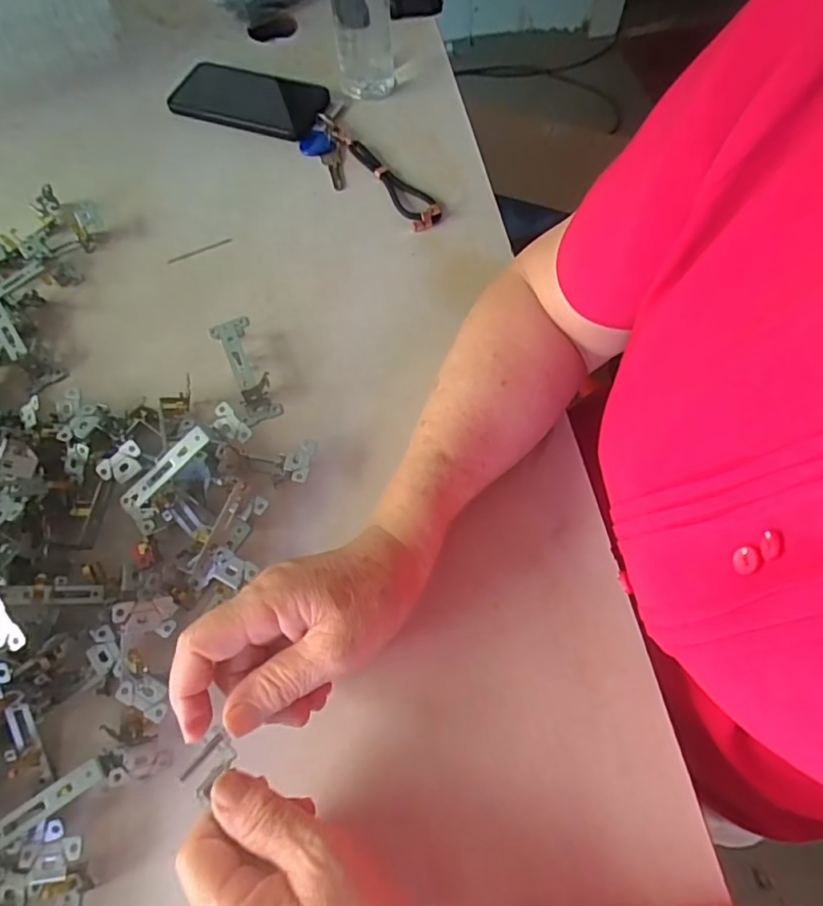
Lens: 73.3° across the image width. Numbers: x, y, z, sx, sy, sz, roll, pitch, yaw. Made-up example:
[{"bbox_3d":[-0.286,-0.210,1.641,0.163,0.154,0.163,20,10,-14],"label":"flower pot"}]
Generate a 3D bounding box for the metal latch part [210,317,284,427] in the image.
[{"bbox_3d":[-0.137,-0.074,0.447,0.031,0.026,0.103,-23,67,-9],"label":"metal latch part"}]

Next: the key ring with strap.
[{"bbox_3d":[-0.051,-0.286,0.546,0.069,0.013,0.205,-29,68,-11],"label":"key ring with strap"}]

